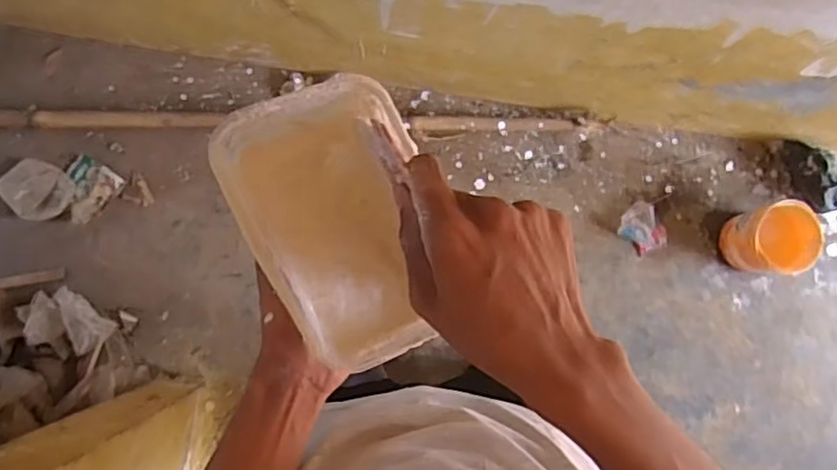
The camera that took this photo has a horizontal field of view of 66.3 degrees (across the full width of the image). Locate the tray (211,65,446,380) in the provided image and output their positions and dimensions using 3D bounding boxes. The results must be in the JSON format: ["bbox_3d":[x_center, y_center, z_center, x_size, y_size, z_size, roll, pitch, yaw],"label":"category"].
[{"bbox_3d":[-0.047,-0.006,0.415,0.114,0.055,0.174,-24,90,-6],"label":"tray"}]

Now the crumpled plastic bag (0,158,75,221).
[{"bbox_3d":[-0.831,-0.100,1.396,0.124,0.030,0.130,-43,90,-9],"label":"crumpled plastic bag"}]

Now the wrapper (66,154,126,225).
[{"bbox_3d":[-0.736,-0.103,1.416,0.110,0.019,0.135,41,84,-2],"label":"wrapper"}]

